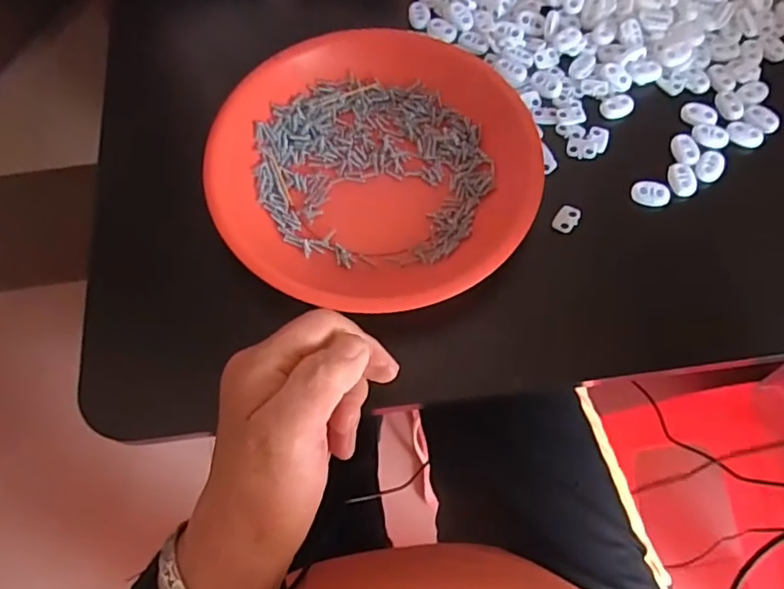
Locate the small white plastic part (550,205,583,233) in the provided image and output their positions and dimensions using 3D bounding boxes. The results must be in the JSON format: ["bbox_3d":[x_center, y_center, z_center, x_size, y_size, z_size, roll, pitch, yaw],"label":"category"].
[{"bbox_3d":[0.107,-0.047,0.351,0.014,0.004,0.019,29,70,11],"label":"small white plastic part"}]

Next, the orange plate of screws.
[{"bbox_3d":[-0.011,-0.082,0.352,0.190,0.027,0.192,0,67,-1],"label":"orange plate of screws"}]

